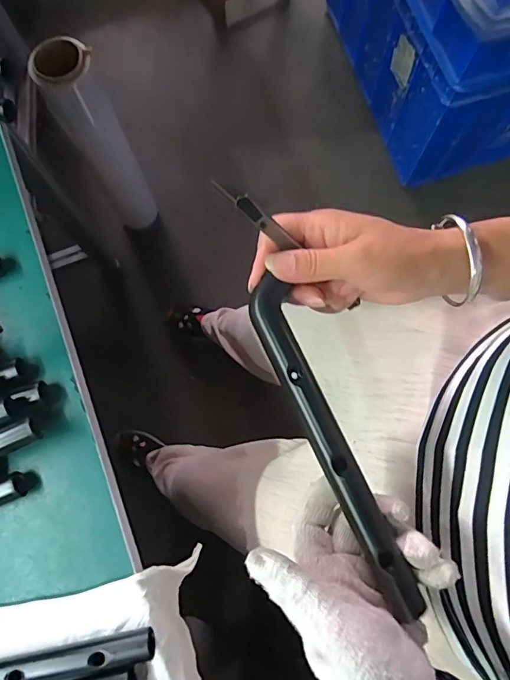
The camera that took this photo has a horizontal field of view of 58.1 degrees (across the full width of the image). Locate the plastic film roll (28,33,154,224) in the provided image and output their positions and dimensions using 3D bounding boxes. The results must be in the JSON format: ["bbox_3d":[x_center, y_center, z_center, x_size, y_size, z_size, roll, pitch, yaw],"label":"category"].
[{"bbox_3d":[-0.322,-0.404,0.993,0.097,0.497,0.096,-6,78,-1],"label":"plastic film roll"}]

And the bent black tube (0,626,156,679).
[{"bbox_3d":[-0.197,0.256,0.354,0.234,0.020,0.037,-5,78,-1],"label":"bent black tube"}]

